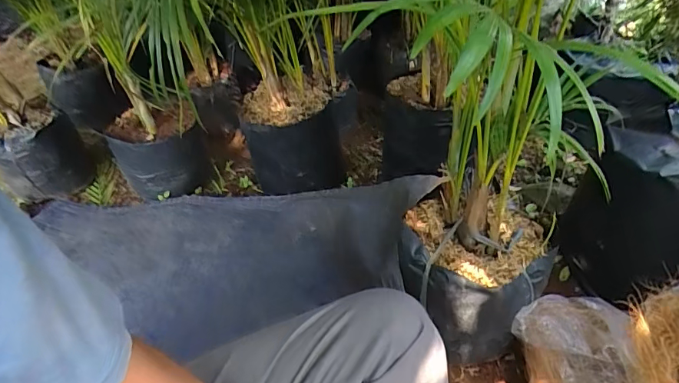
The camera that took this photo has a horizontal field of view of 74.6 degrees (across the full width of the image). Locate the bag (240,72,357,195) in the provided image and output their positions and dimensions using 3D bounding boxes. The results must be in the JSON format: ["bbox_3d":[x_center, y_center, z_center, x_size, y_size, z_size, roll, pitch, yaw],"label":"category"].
[{"bbox_3d":[-0.095,-0.108,0.894,0.167,0.171,0.159,-11,40,-8],"label":"bag"}]

